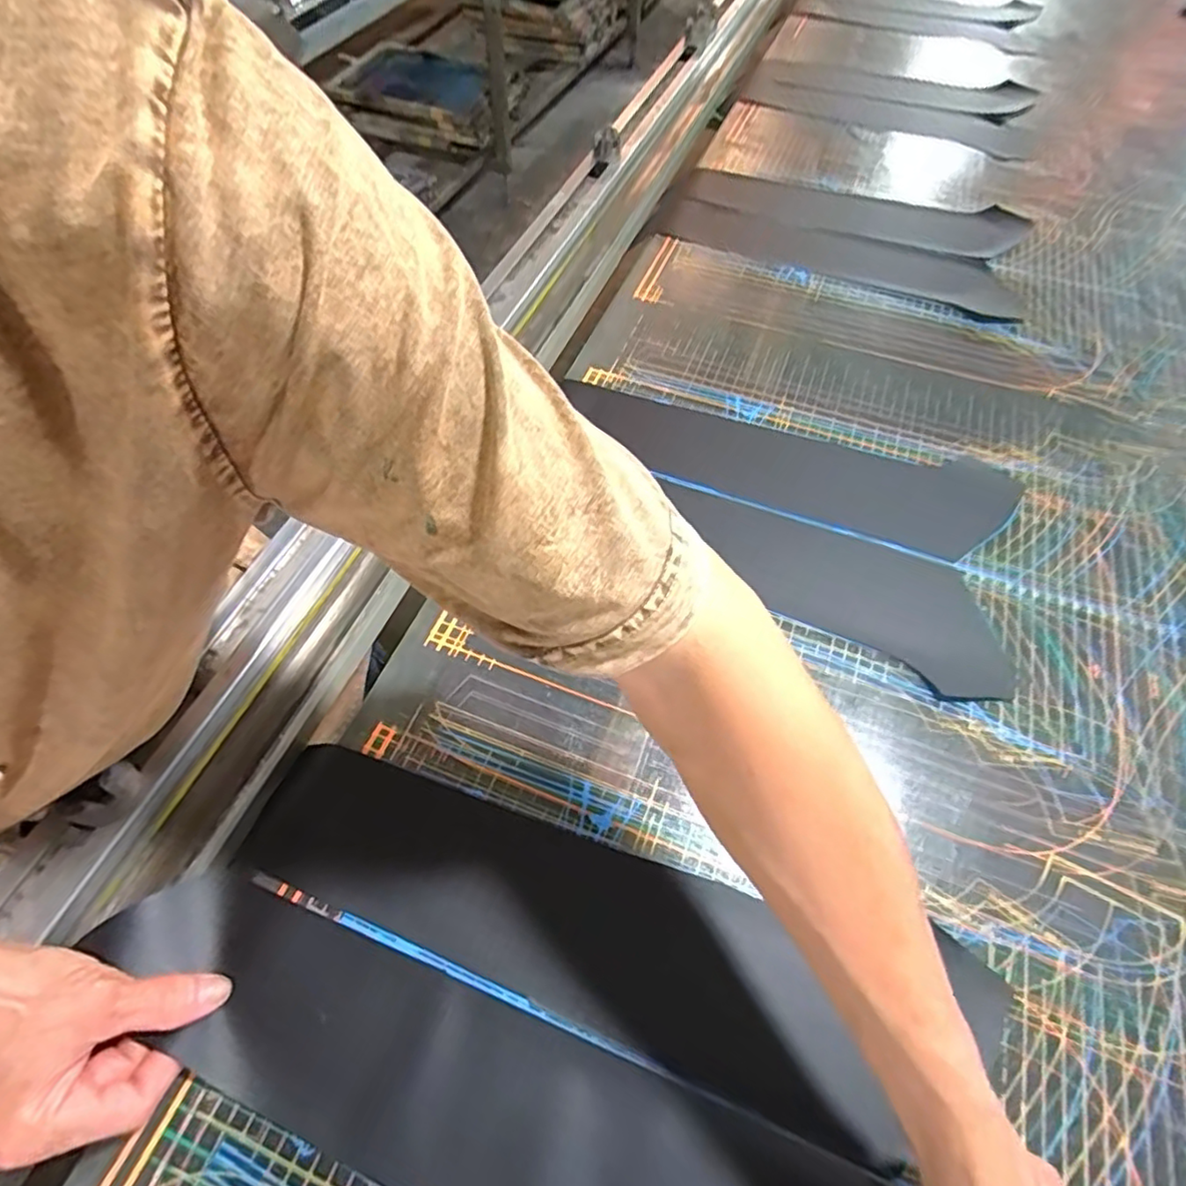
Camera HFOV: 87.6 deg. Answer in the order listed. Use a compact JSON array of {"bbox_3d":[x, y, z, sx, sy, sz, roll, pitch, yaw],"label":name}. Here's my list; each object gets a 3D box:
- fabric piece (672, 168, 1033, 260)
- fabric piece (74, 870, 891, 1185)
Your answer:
[{"bbox_3d":[0.315,-0.490,0.794,0.421,0.023,0.144,20,60,11],"label":"fabric piece"},{"bbox_3d":[-0.046,0.263,0.312,0.448,0.021,0.106,23,59,13],"label":"fabric piece"}]

